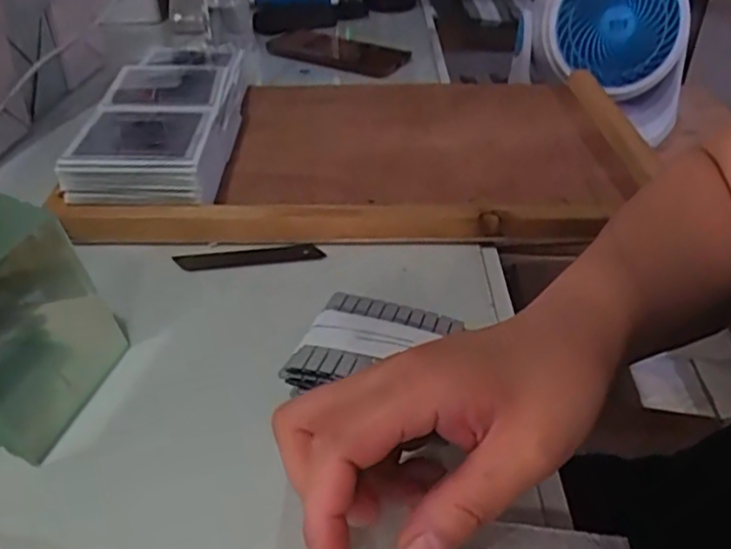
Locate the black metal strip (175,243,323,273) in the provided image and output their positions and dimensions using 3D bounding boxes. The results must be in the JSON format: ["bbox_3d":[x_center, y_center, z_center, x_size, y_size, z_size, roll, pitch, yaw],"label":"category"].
[{"bbox_3d":[-0.082,-0.011,0.472,0.101,0.004,0.025,-6,35,-7],"label":"black metal strip"}]

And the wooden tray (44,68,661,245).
[{"bbox_3d":[0.018,-0.118,0.606,0.443,0.037,0.319,2,35,-1],"label":"wooden tray"}]

